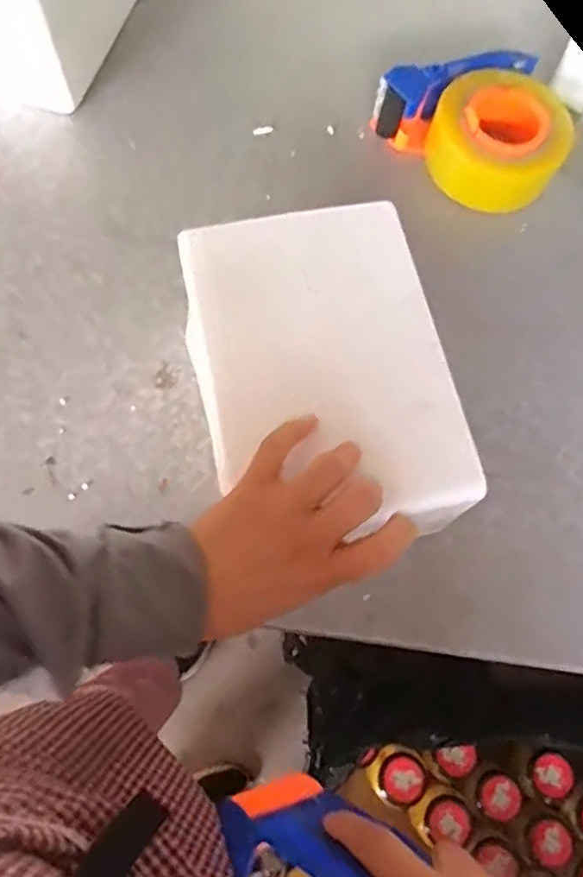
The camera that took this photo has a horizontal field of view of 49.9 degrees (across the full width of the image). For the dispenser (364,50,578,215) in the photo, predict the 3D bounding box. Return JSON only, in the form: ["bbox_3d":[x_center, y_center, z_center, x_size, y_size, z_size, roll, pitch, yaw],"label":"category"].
[{"bbox_3d":[0.175,-0.281,0.579,0.150,0.057,0.141,-21,73,-10],"label":"dispenser"}]

